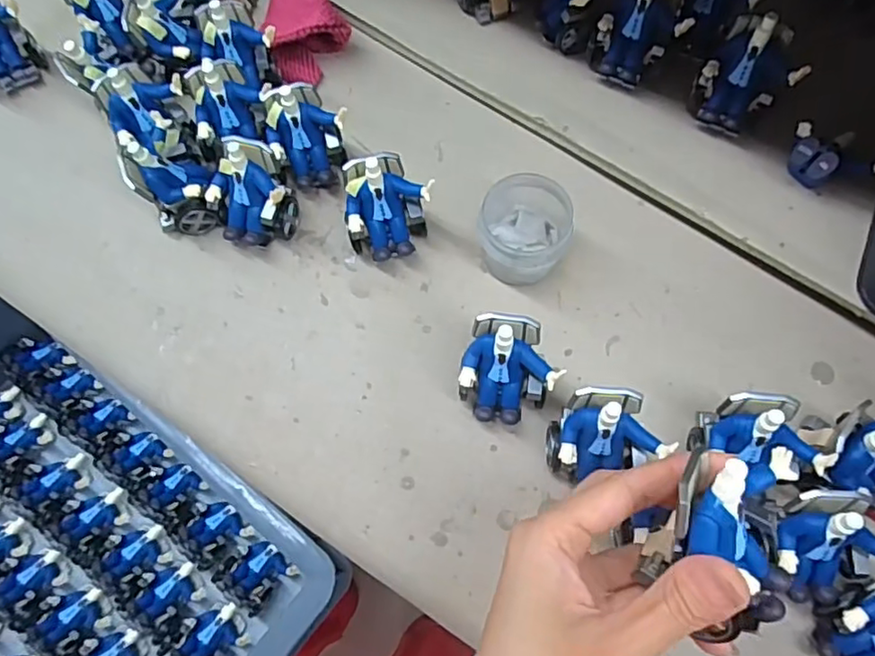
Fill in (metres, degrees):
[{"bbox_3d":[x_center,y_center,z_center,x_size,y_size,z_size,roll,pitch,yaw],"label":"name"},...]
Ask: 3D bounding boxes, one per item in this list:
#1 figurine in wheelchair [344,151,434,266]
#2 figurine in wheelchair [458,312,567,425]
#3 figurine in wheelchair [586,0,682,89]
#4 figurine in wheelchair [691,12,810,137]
[{"bbox_3d":[-0.029,-0.070,0.368,0.052,0.063,0.043,-13,70,-2],"label":"figurine in wheelchair"},{"bbox_3d":[0.039,0.025,0.333,0.051,0.060,0.047,10,71,6],"label":"figurine in wheelchair"},{"bbox_3d":[0.123,-0.187,0.383,0.044,0.058,0.045,25,73,11],"label":"figurine in wheelchair"},{"bbox_3d":[0.183,-0.147,0.365,0.048,0.056,0.044,-1,70,2],"label":"figurine in wheelchair"}]

